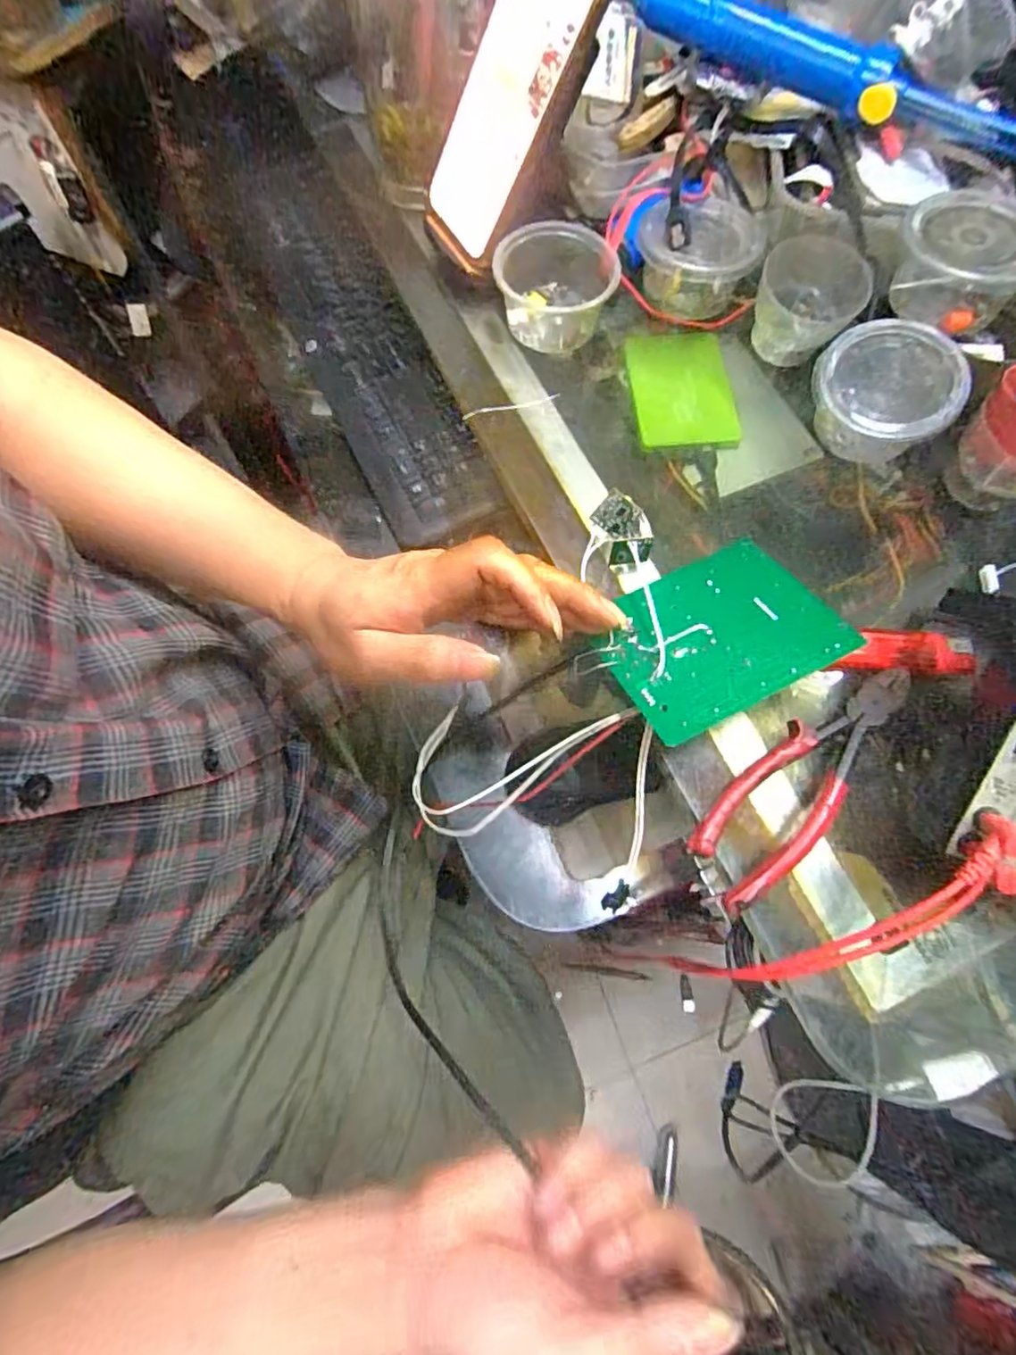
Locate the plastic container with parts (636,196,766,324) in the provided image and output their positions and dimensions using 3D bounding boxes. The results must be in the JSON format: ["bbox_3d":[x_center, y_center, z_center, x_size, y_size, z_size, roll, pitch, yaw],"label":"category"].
[{"bbox_3d":[0.122,-0.277,0.410,0.078,0.043,0.068,9,70,3],"label":"plastic container with parts"}]

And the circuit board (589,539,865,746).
[{"bbox_3d":[0.105,-0.023,0.321,0.109,0.004,0.088,-26,55,-7],"label":"circuit board"}]

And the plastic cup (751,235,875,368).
[{"bbox_3d":[0.189,-0.236,0.396,0.063,0.046,0.057,23,71,7],"label":"plastic cup"}]

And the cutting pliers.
[{"bbox_3d":[0.148,0.045,0.306,0.157,0.020,0.042,-40,75,-14],"label":"cutting pliers"}]

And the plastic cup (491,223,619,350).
[{"bbox_3d":[0.031,-0.251,0.402,0.067,0.046,0.073,0,70,-1],"label":"plastic cup"}]

